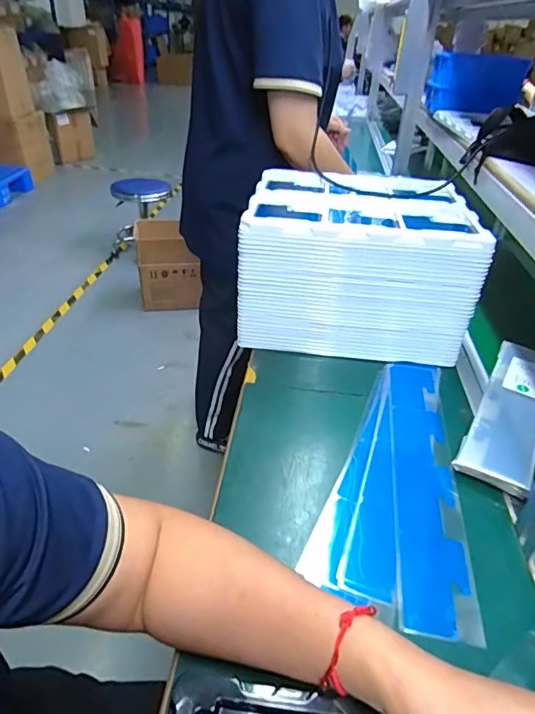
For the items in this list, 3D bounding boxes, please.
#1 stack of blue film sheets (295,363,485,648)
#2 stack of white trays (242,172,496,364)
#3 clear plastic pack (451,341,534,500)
[{"bbox_3d":[0.152,0.120,0.522,0.143,0.009,0.361,13,37,13],"label":"stack of blue film sheets"},{"bbox_3d":[0.136,-0.157,0.737,0.317,0.191,0.278,7,36,4],"label":"stack of white trays"},{"bbox_3d":[0.311,0.061,0.576,0.075,0.016,0.282,22,41,26],"label":"clear plastic pack"}]

